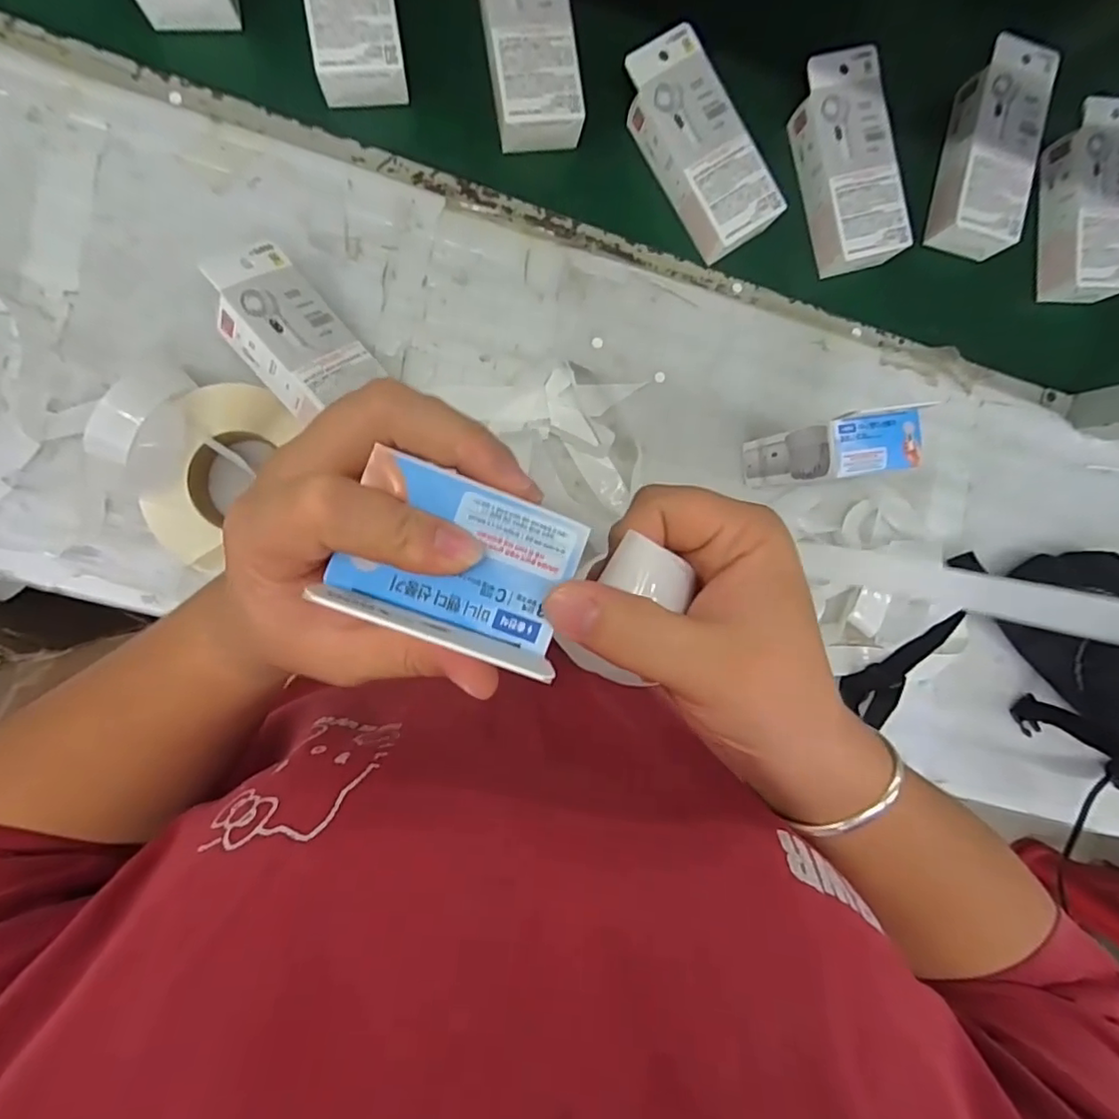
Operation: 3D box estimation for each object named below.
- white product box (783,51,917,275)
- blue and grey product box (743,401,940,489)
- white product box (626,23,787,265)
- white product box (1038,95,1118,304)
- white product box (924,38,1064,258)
[{"bbox_3d":[0.266,-0.361,0.547,0.079,0.046,0.180,-16,96,-7],"label":"white product box"},{"bbox_3d":[0.216,-0.087,0.490,0.065,0.152,0.045,-6,94,-8],"label":"blue and grey product box"},{"bbox_3d":[0.124,-0.364,0.526,0.071,0.046,0.174,-32,98,-5],"label":"white product box"},{"bbox_3d":[0.526,-0.352,0.585,0.074,0.047,0.178,-3,94,-8],"label":"white product box"},{"bbox_3d":[0.414,-0.390,0.562,0.072,0.041,0.186,10,92,-9],"label":"white product box"}]

